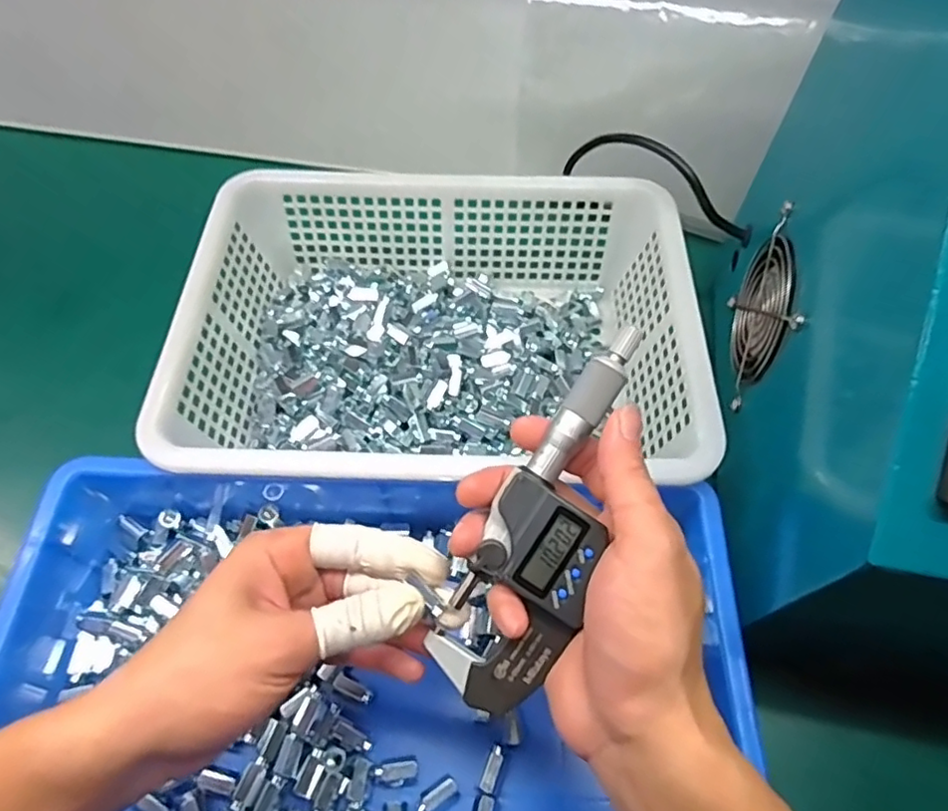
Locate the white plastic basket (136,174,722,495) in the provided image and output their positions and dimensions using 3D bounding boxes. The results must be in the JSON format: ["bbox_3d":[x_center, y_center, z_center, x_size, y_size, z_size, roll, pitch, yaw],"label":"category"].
[{"bbox_3d":[-0.020,-0.048,0.411,0.314,0.089,0.224,1,60,0],"label":"white plastic basket"}]

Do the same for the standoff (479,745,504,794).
[{"bbox_3d":[0.010,0.187,0.311,0.008,0.011,0.021,21,62,11],"label":"standoff"}]

